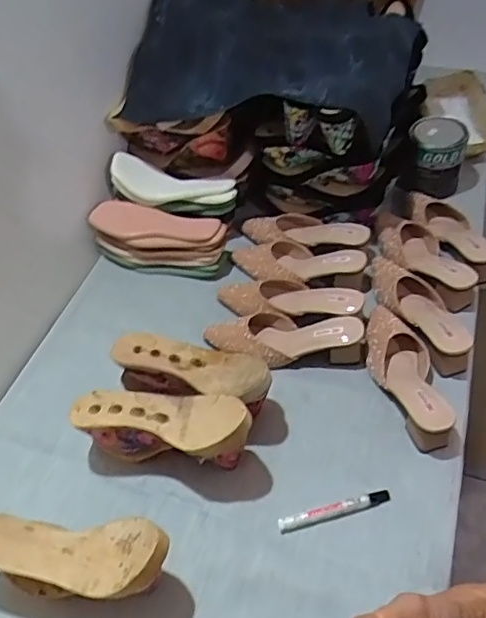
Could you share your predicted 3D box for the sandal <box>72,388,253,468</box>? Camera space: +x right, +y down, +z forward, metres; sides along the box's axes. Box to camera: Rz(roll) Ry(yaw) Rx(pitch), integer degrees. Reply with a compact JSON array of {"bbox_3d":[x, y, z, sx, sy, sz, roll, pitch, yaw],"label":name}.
[{"bbox_3d":[-0.102,0.163,0.756,0.239,0.134,0.083,8,51,13],"label":"sandal"}]

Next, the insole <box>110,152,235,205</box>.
[{"bbox_3d":[-0.129,-0.237,1.037,0.237,0.072,0.051,8,51,12],"label":"insole"}]

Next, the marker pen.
[{"bbox_3d":[0.119,0.260,0.728,0.149,0.015,0.017,-13,48,-5],"label":"marker pen"}]

